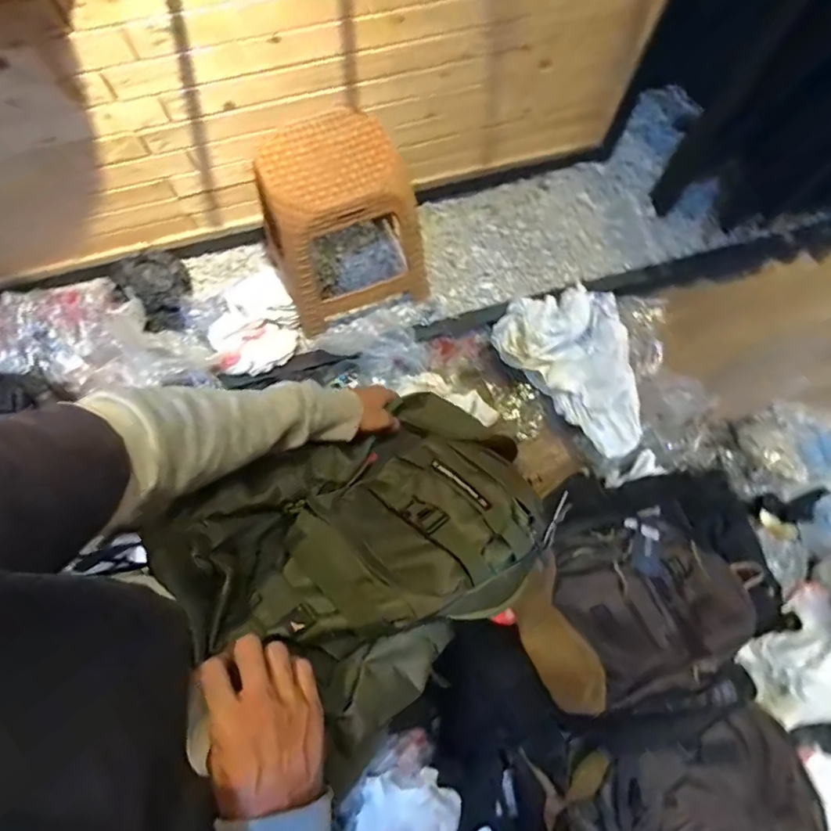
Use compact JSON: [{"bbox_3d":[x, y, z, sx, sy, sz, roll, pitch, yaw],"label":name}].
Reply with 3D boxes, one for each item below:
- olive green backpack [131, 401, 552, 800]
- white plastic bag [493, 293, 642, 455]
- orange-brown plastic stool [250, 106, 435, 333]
[{"bbox_3d":[-0.052,0.150,0.581,0.398,0.190,0.305,-24,40,-37],"label":"olive green backpack"},{"bbox_3d":[0.489,-0.176,1.405,0.475,0.151,0.341,42,78,10],"label":"white plastic bag"},{"bbox_3d":[-0.194,-0.485,1.317,0.372,0.454,0.311,-23,76,-7],"label":"orange-brown plastic stool"}]

